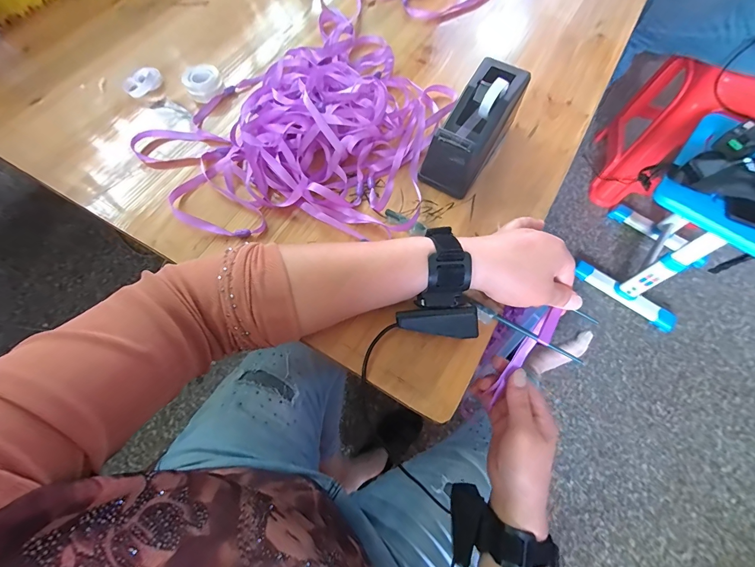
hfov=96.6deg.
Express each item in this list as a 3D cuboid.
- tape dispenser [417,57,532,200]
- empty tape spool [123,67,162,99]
[{"bbox_3d":[0.110,-0.175,0.384,0.060,0.075,0.157,32,70,12],"label":"tape dispenser"},{"bbox_3d":[-0.324,-0.278,0.465,0.050,0.019,0.031,-33,69,-13],"label":"empty tape spool"}]

